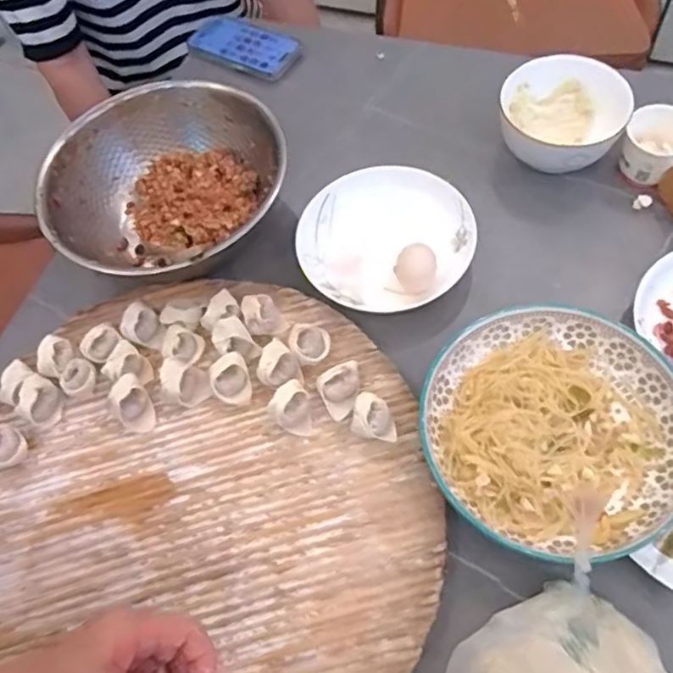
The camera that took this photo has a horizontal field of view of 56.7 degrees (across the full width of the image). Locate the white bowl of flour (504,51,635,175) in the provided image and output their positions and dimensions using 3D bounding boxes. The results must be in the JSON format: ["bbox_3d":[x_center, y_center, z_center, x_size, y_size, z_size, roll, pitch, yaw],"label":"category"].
[{"bbox_3d":[0.241,-0.235,0.670,0.126,0.067,0.129,-3,61,5],"label":"white bowl of flour"}]

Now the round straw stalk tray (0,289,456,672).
[{"bbox_3d":[-0.130,0.144,0.512,0.411,0.029,0.404,-3,63,5],"label":"round straw stalk tray"}]

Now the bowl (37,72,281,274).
[{"bbox_3d":[-0.169,-0.155,0.662,0.233,0.103,0.228,-3,61,5],"label":"bowl"}]

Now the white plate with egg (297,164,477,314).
[{"bbox_3d":[0.050,-0.104,0.629,0.168,0.033,0.165,-3,61,5],"label":"white plate with egg"}]

